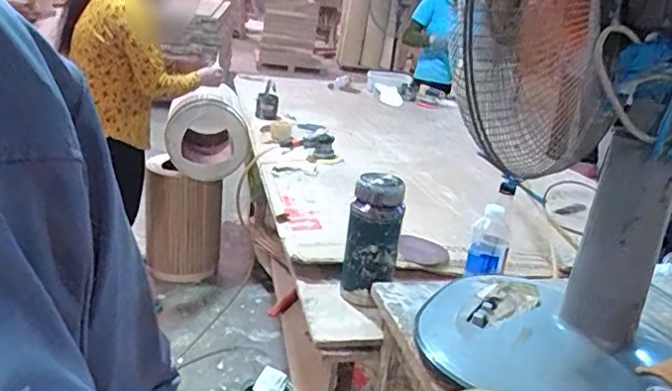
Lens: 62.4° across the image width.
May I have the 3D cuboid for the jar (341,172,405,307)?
[{"bbox_3d":[0.064,0.078,0.987,0.089,0.207,0.099,7,21,0],"label":"jar"}]

